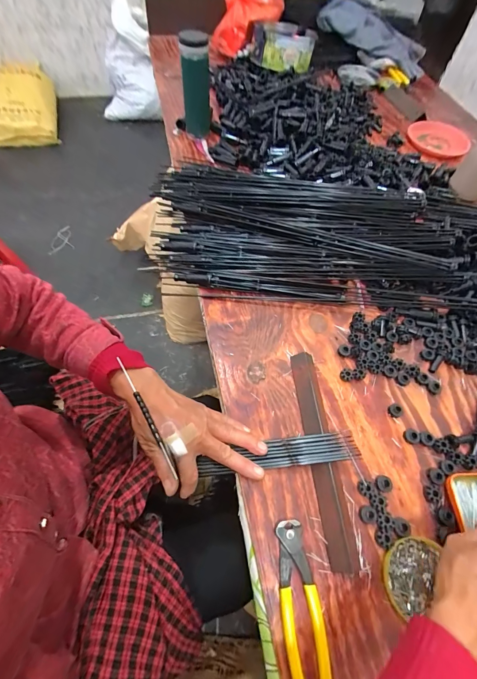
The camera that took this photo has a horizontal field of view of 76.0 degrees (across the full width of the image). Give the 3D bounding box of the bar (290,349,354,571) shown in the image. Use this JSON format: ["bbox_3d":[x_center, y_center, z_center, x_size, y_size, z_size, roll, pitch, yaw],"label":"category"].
[{"bbox_3d":[0.105,0.138,0.395,0.030,0.016,0.261,-2,61,-5],"label":"bar"}]

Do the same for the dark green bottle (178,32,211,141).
[{"bbox_3d":[-0.094,-0.559,0.678,0.058,0.182,0.051,-2,61,-5],"label":"dark green bottle"}]

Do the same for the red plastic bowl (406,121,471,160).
[{"bbox_3d":[0.538,-0.540,0.825,0.156,0.020,0.180,24,62,9],"label":"red plastic bowl"}]

